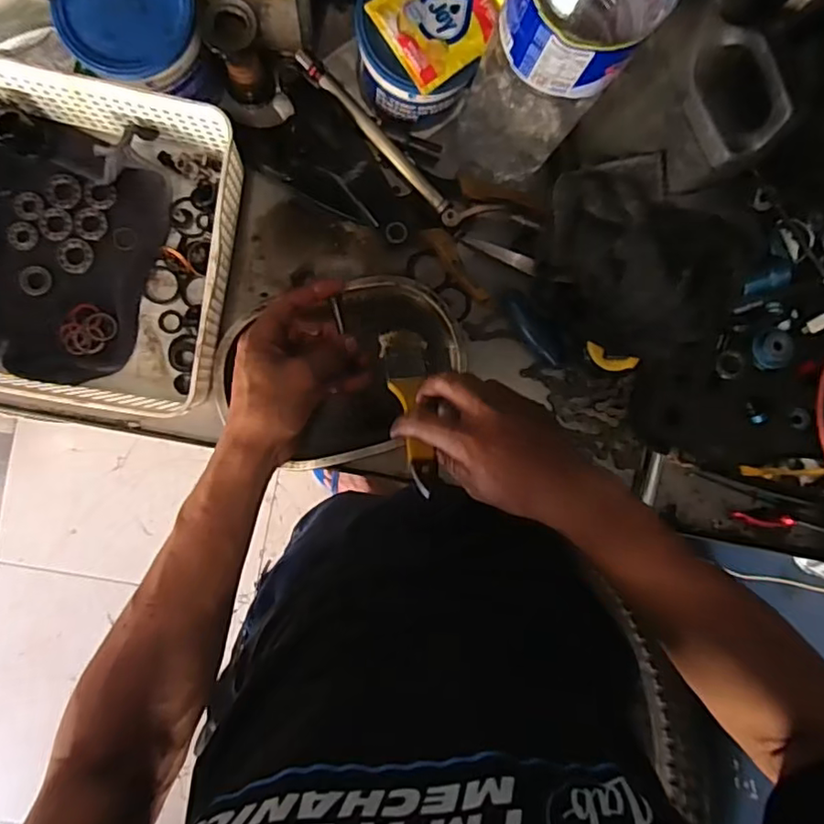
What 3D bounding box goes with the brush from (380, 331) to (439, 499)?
[{"bbox_3d":[0.000,-0.005,0.492,0.040,0.021,0.160,-3,51,-5],"label":"brush"}]

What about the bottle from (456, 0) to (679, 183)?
[{"bbox_3d":[0.098,-0.249,0.405,0.086,0.303,0.089,37,89,-5],"label":"bottle"}]

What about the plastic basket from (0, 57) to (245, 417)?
[{"bbox_3d":[-0.320,-0.144,0.480,0.328,0.081,0.251,10,91,-5],"label":"plastic basket"}]

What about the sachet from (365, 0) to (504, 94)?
[{"bbox_3d":[0.024,-0.309,0.455,0.095,0.011,0.078,-37,95,-3],"label":"sachet"}]

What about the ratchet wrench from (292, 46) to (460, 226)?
[{"bbox_3d":[-0.026,-0.241,0.517,0.191,0.016,0.016,45,88,-5],"label":"ratchet wrench"}]

